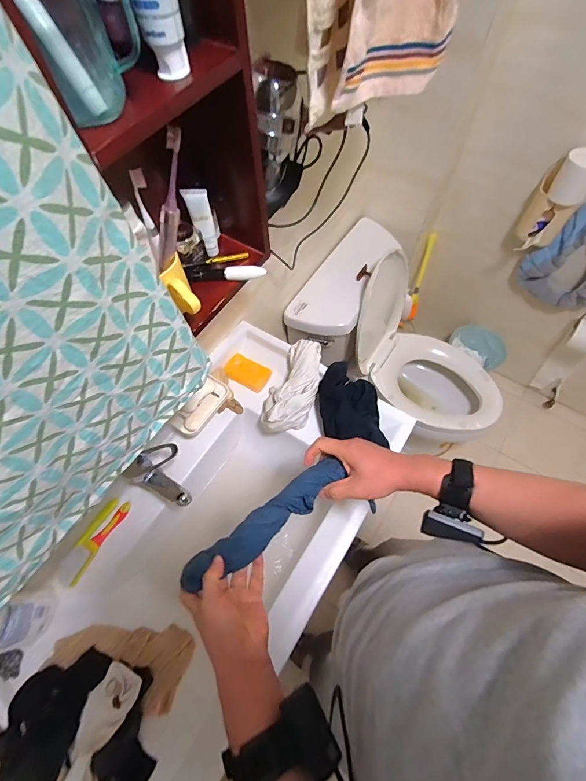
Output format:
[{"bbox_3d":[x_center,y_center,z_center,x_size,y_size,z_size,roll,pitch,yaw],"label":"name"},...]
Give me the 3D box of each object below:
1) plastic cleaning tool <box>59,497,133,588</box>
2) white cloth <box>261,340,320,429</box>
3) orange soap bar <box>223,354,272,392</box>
[{"bbox_3d":[-0.393,0.295,0.721,0.049,0.023,0.170,26,67,14],"label":"plastic cleaning tool"},{"bbox_3d":[0.001,-0.008,0.816,0.108,0.073,0.210,22,66,12],"label":"white cloth"},{"bbox_3d":[-0.107,-0.044,0.861,0.098,0.032,0.060,24,66,13],"label":"orange soap bar"}]

